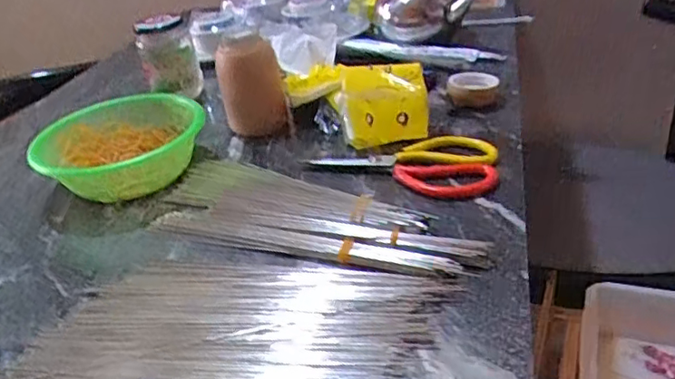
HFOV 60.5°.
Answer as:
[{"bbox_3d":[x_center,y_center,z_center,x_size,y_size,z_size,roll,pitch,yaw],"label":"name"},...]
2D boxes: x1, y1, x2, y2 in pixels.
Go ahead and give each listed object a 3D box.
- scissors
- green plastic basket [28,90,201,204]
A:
[{"bbox_3d":[0.072,-0.039,0.630,0.203,0.011,0.125,12,37,28],"label":"scissors"},{"bbox_3d":[-0.263,-0.051,0.714,0.198,0.061,0.178,-16,33,-14],"label":"green plastic basket"}]

